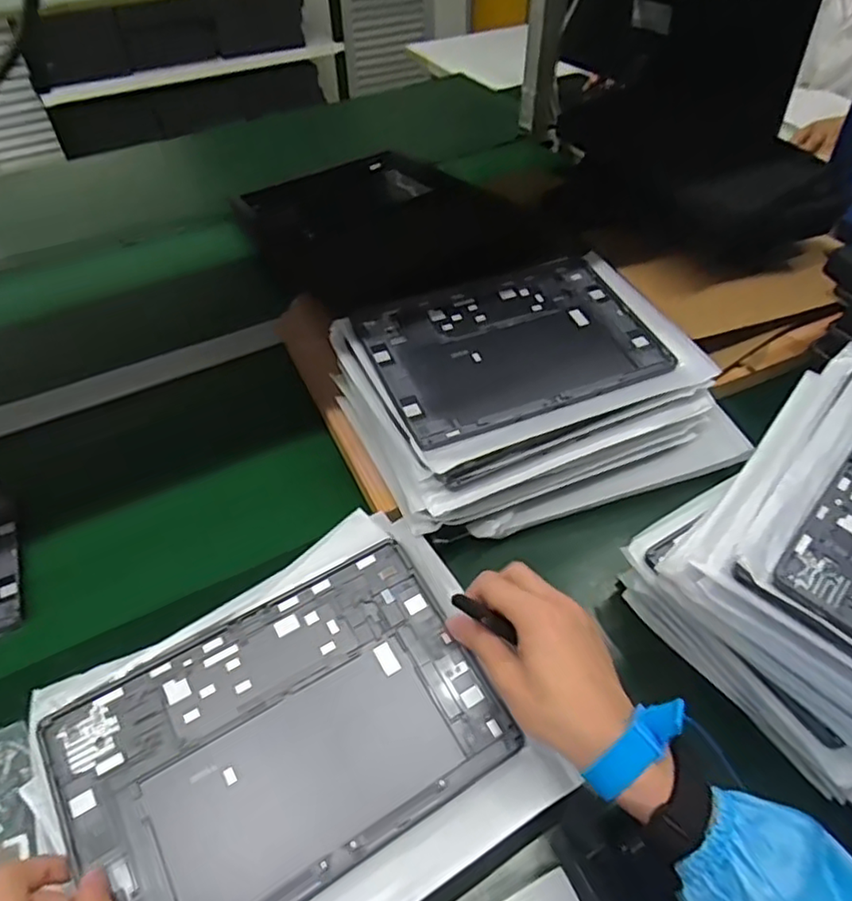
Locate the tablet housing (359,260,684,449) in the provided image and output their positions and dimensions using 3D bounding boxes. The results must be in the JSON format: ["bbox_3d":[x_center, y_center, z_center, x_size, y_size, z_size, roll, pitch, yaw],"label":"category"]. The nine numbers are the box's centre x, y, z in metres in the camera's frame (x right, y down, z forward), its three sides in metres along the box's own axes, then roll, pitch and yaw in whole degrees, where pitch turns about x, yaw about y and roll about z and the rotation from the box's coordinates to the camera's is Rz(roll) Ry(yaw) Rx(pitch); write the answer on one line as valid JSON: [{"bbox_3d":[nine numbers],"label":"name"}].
[{"bbox_3d":[0.076,-0.102,0.581,0.254,0.012,0.176,-18,56,-17],"label":"tablet housing"}]

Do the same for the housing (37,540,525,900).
[{"bbox_3d":[-0.089,0.178,0.399,0.249,0.008,0.168,-26,62,-20],"label":"housing"}]

